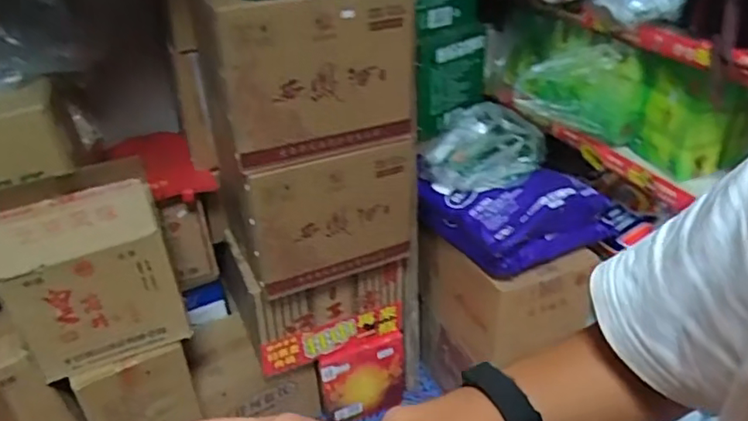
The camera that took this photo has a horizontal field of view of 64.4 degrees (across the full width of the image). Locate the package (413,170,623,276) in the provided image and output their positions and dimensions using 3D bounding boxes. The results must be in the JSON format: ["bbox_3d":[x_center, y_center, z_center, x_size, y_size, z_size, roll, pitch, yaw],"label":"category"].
[{"bbox_3d":[0.337,-0.021,1.490,0.355,0.187,0.336,-20,37,-22],"label":"package"}]

